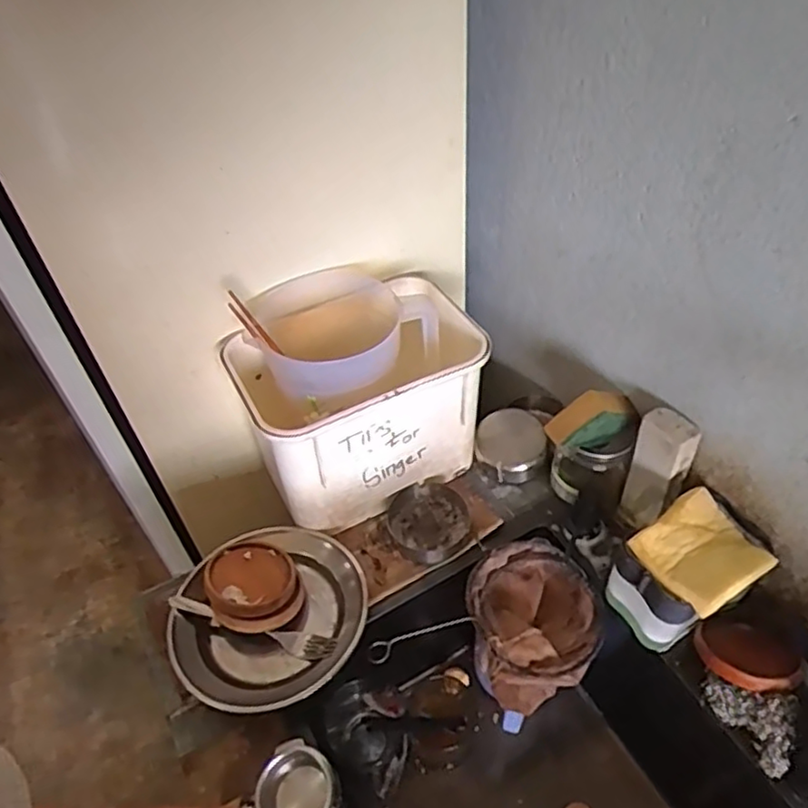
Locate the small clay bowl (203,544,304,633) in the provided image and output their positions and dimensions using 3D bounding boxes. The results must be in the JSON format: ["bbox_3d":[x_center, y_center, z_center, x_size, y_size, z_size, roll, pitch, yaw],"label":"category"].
[{"bbox_3d":[-0.167,0.198,0.712,0.095,0.034,0.106,-25,50,-19],"label":"small clay bowl"}]

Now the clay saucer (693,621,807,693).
[{"bbox_3d":[0.344,0.248,0.647,0.088,0.016,0.095,-10,16,3],"label":"clay saucer"}]

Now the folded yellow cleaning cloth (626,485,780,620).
[{"bbox_3d":[0.290,0.141,0.630,0.102,0.023,0.101,-24,50,-19],"label":"folded yellow cleaning cloth"}]

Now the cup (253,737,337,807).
[{"bbox_3d":[-0.089,0.331,0.554,0.067,0.042,0.066,12,48,14],"label":"cup"}]

